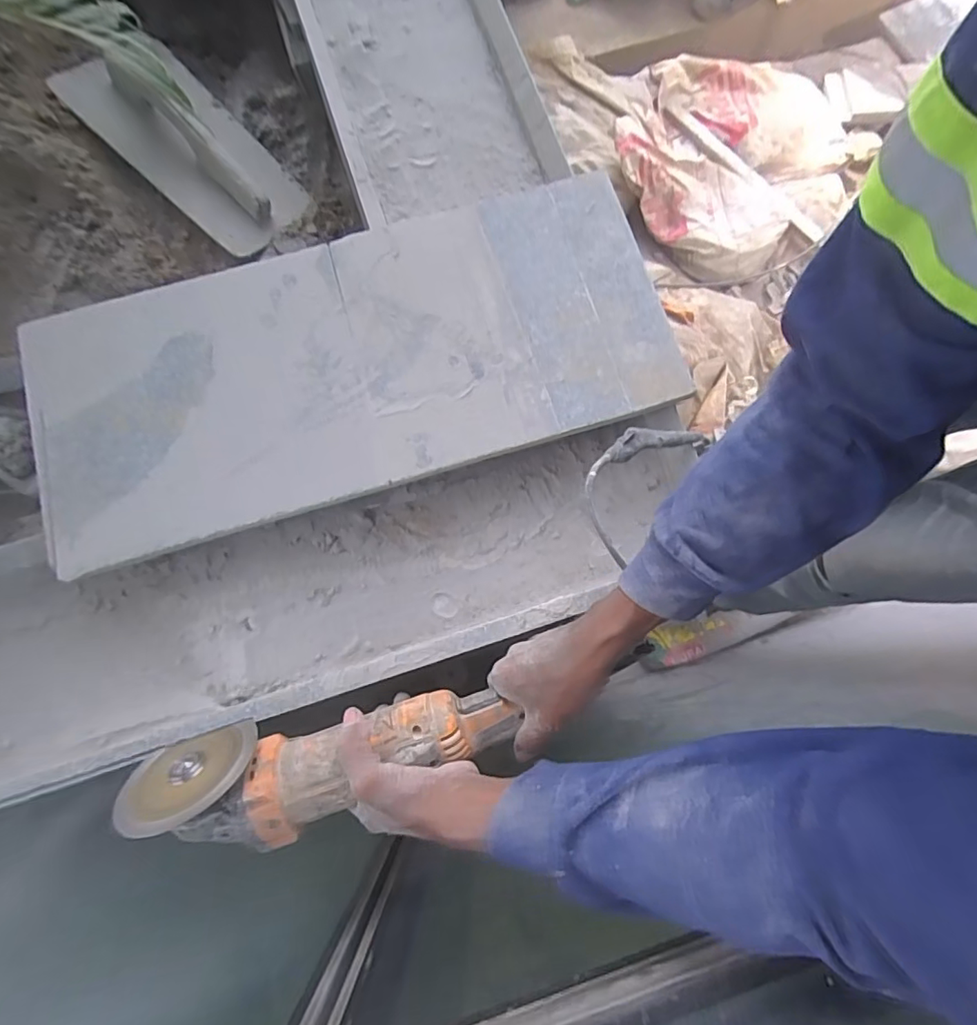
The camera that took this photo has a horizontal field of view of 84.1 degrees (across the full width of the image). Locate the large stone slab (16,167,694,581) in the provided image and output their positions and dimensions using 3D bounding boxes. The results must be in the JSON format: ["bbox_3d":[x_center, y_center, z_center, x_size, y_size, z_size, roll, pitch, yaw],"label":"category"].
[{"bbox_3d":[-0.127,-0.146,0.514,0.587,0.015,0.255,-17,79,-3],"label":"large stone slab"}]

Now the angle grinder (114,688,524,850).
[{"bbox_3d":[-0.128,0.203,0.431,0.299,0.068,0.088,-11,78,-6],"label":"angle grinder"}]

